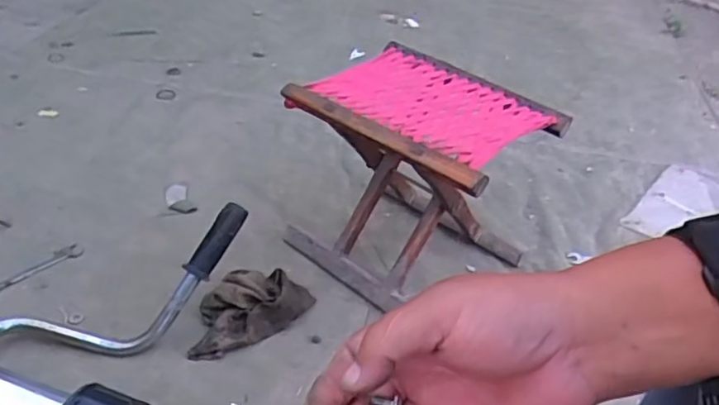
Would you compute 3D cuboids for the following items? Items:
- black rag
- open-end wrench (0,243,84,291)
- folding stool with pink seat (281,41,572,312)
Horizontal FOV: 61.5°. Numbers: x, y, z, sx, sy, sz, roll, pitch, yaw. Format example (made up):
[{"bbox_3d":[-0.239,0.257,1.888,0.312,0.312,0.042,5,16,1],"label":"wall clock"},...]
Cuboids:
[{"bbox_3d":[-0.164,0.150,0.876,0.192,0.046,0.113,-19,43,-30],"label":"black rag"},{"bbox_3d":[-0.504,0.105,0.928,0.033,0.006,0.155,30,43,29],"label":"open-end wrench"},{"bbox_3d":[0.082,-0.037,0.938,0.325,0.300,0.244,31,43,30],"label":"folding stool with pink seat"}]

